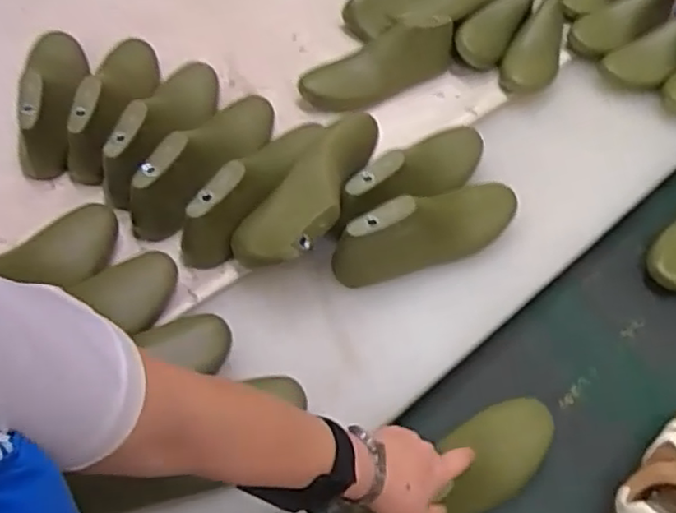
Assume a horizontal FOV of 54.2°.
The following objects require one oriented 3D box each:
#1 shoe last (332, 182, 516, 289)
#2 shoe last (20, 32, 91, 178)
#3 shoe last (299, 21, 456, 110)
[{"bbox_3d":[0.115,-0.036,0.790,0.252,0.096,0.083,-26,60,-23],"label":"shoe last"},{"bbox_3d":[-0.364,-0.217,0.842,0.074,0.079,0.242,-5,54,-9],"label":"shoe last"},{"bbox_3d":[0.064,-0.284,0.962,0.247,0.083,0.076,-29,61,-25],"label":"shoe last"}]

